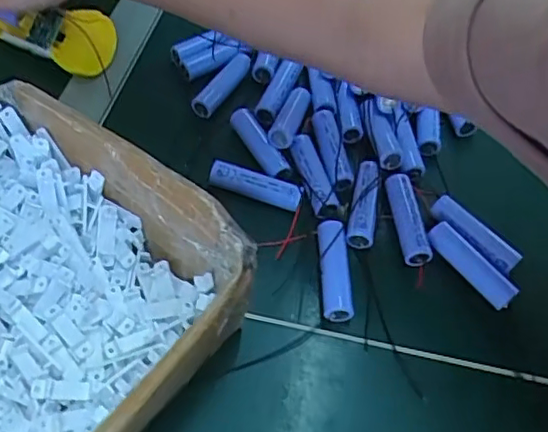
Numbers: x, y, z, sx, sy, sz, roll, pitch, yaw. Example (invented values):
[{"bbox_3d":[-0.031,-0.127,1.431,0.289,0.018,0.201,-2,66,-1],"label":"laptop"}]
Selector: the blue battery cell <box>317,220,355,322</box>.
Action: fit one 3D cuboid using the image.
[{"bbox_3d":[0.038,0.033,0.385,0.017,0.020,0.067,0,54,-4],"label":"blue battery cell"}]

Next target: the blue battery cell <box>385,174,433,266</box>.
[{"bbox_3d":[0.089,0.001,0.410,0.020,0.016,0.064,-3,54,-7],"label":"blue battery cell"}]

